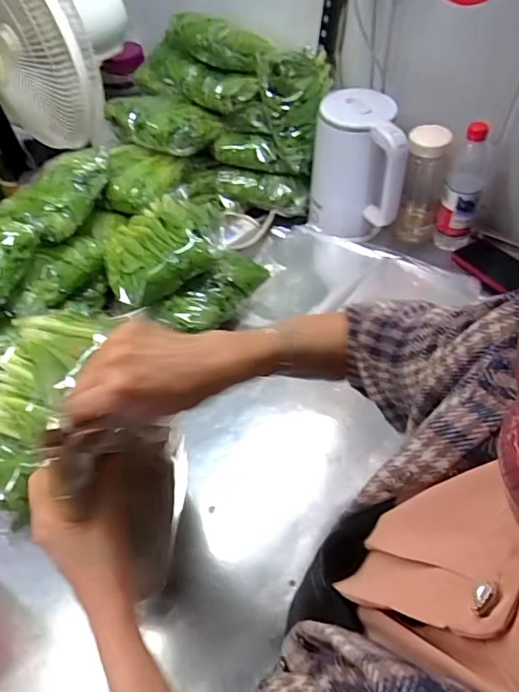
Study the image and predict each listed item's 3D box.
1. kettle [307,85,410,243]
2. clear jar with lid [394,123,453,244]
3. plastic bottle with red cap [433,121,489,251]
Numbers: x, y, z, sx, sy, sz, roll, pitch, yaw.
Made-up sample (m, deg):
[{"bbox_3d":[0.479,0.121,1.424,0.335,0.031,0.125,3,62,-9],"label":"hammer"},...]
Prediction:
[{"bbox_3d":[0.175,-0.305,0.905,0.165,0.221,0.130,16,53,14],"label":"kettle"},{"bbox_3d":[0.286,-0.277,0.898,0.075,0.202,0.069,16,53,14],"label":"clear jar with lid"},{"bbox_3d":[0.347,-0.265,0.866,0.062,0.216,0.059,16,53,14],"label":"plastic bottle with red cap"}]

